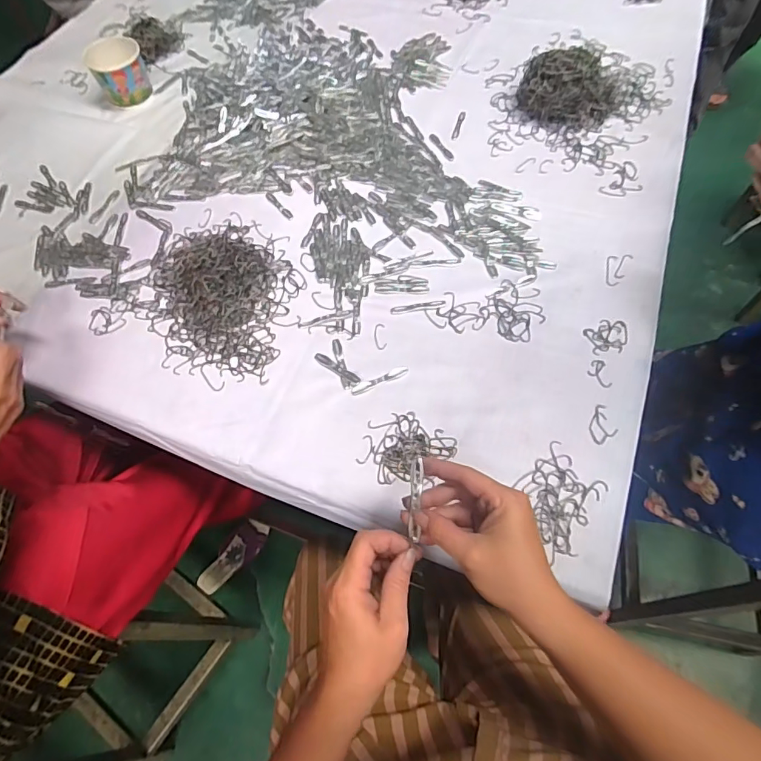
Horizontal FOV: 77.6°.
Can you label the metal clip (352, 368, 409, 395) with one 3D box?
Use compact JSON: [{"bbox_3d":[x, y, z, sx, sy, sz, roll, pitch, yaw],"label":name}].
[{"bbox_3d":[-0.001,-0.001,0.552,0.071,0.004,0.013,-23,62,-9],"label":"metal clip"}]

